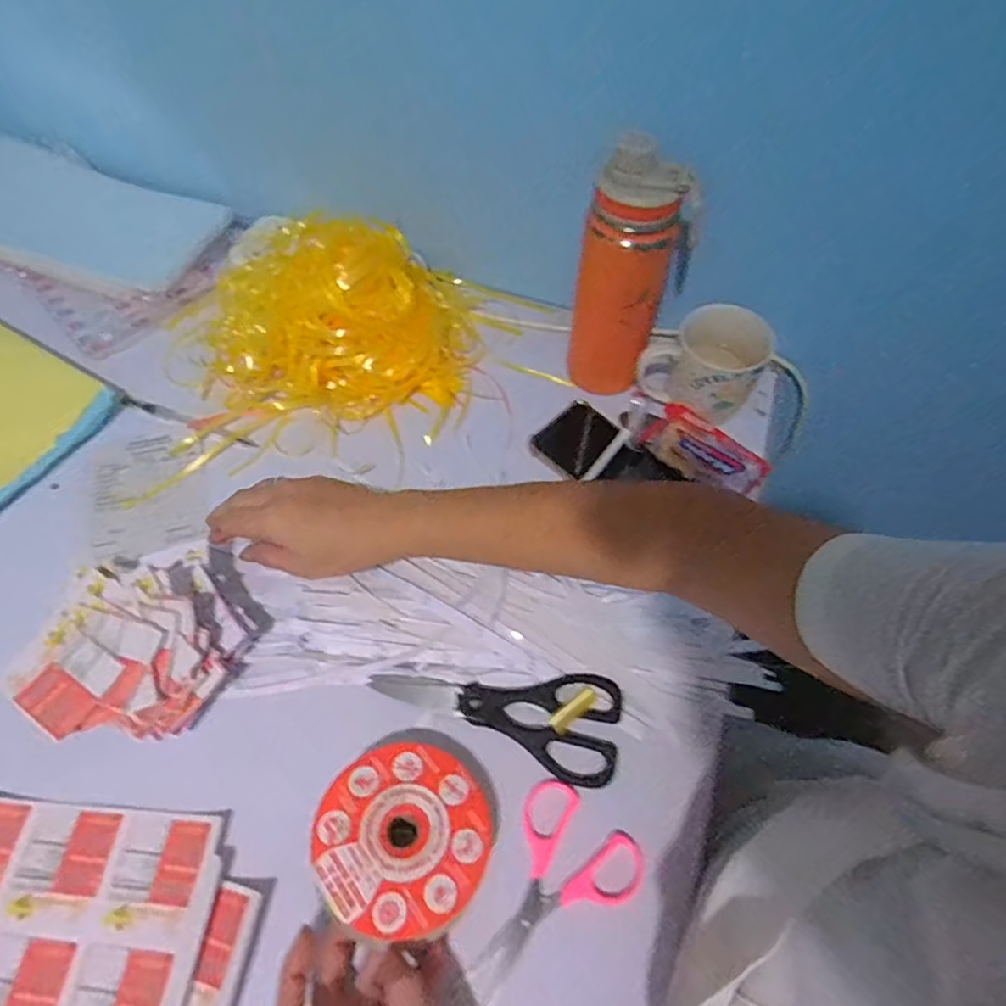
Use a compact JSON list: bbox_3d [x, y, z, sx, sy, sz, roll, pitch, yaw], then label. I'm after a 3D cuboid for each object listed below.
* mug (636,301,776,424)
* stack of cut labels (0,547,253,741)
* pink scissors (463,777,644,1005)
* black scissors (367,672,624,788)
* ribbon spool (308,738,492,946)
[{"bbox_3d":[0.191,-0.133,0.574,0.104,0.076,0.086,26,64,14],"label":"mug"},{"bbox_3d":[-0.272,0.109,0.449,0.141,0.064,0.128,-33,66,-17],"label":"stack of cut labels"},{"bbox_3d":[0.025,0.260,0.398,0.086,0.005,0.132,36,66,18],"label":"pink scissors"},{"bbox_3d":[-0.005,0.161,0.449,0.185,0.009,0.076,4,61,2],"label":"black scissors"},{"bbox_3d":[-0.063,0.210,0.384,0.108,0.016,0.108,7,47,-7],"label":"ribbon spool"}]

